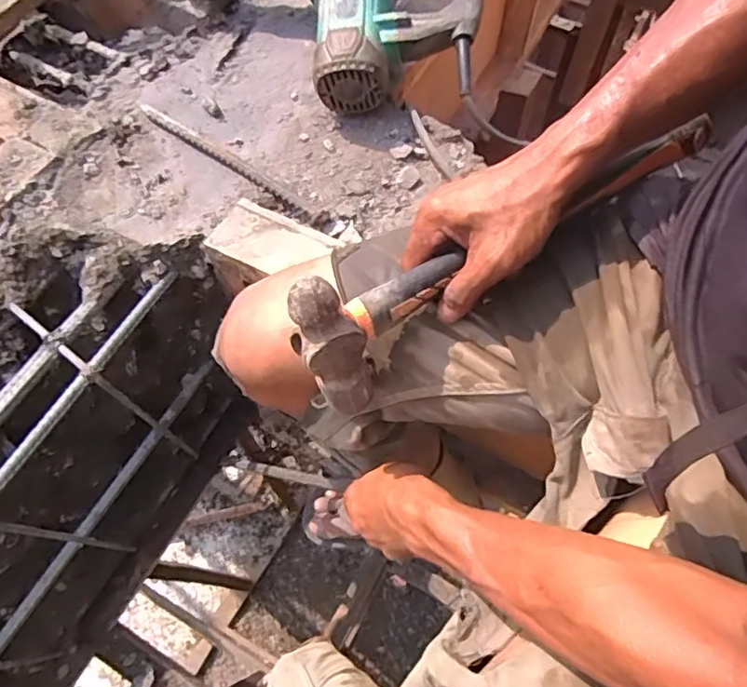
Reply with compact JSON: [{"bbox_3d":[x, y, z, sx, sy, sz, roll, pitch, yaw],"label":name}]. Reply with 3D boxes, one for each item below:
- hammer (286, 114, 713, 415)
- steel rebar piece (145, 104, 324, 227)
[{"bbox_3d":[0.109,-0.072,0.418,0.353,0.101,0.054,-29,67,-8],"label":"hammer"},{"bbox_3d":[-0.160,-0.202,0.636,0.257,0.017,0.015,34,69,16],"label":"steel rebar piece"}]

